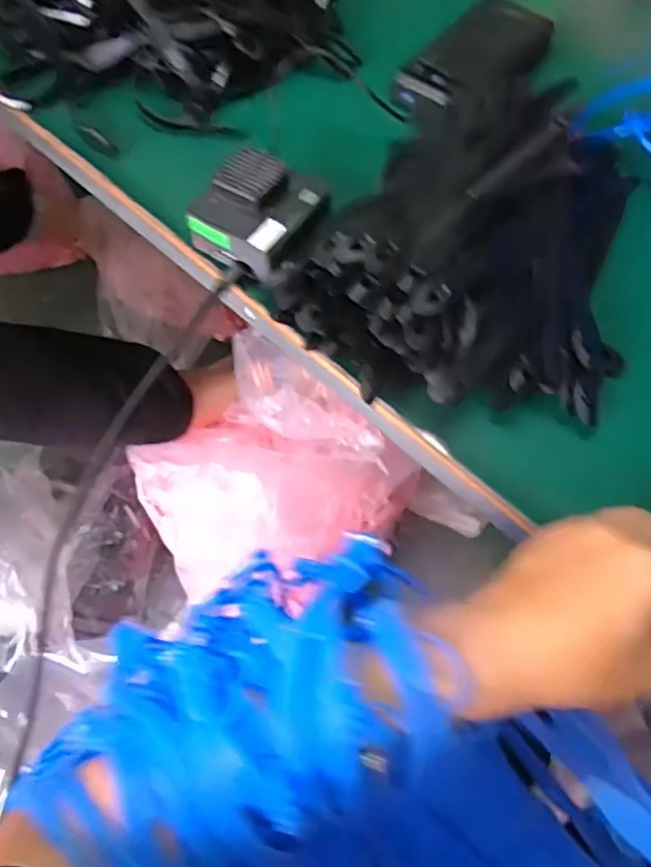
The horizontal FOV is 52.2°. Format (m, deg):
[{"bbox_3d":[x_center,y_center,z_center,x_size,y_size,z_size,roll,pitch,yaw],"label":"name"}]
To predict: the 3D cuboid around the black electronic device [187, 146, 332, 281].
[{"bbox_3d":[-0.042,-0.150,0.447,0.075,0.041,0.077,30,64,14],"label":"black electronic device"}]

